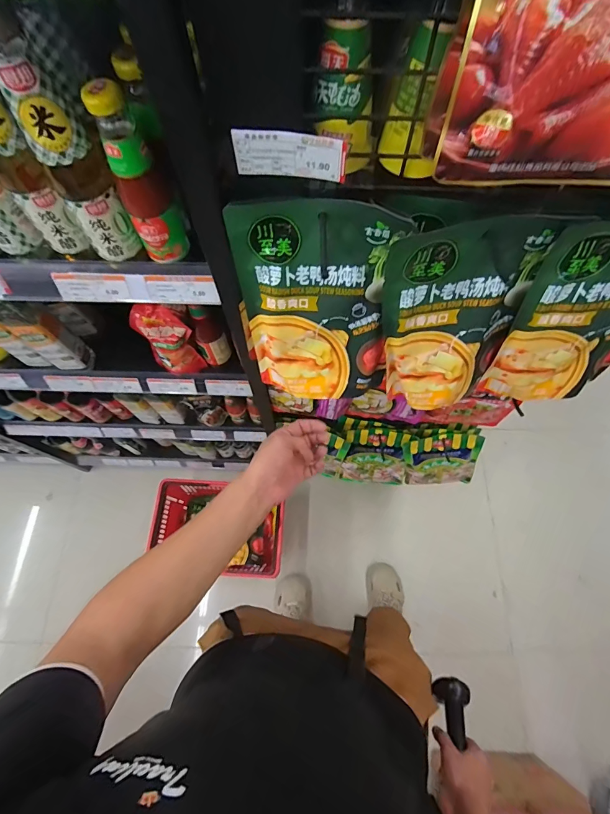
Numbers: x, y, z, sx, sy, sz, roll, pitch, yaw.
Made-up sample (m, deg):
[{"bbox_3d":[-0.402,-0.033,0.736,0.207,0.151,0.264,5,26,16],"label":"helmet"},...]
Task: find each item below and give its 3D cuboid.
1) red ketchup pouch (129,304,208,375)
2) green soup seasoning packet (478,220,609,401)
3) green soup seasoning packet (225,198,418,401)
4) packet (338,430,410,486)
[{"bbox_3d":[-0.242,-0.110,0.670,0.087,0.174,0.035,1,68,1],"label":"red ketchup pouch"},{"bbox_3d":[0.327,-0.094,0.439,0.175,0.247,0.019,-5,53,2],"label":"green soup seasoning packet"},{"bbox_3d":[0.014,-0.108,0.448,0.165,0.248,0.024,3,47,3],"label":"green soup seasoning packet"},{"bbox_3d":[0.183,0.141,0.986,0.167,0.232,0.022,5,50,3],"label":"packet"}]

